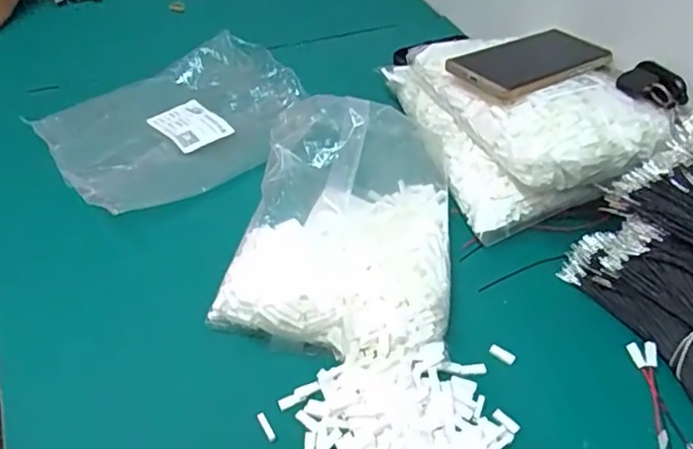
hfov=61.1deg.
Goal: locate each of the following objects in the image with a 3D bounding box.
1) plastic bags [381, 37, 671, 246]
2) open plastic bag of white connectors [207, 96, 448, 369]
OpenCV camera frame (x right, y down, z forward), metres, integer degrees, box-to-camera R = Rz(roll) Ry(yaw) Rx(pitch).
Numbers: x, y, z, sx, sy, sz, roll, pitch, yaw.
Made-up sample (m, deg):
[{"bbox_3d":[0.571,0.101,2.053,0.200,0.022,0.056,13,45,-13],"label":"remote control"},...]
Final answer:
[{"bbox_3d":[0.168,-0.113,0.582,0.177,0.084,0.233,-12,50,-15],"label":"plastic bags"},{"bbox_3d":[0.007,-0.009,0.485,0.164,0.092,0.223,12,48,6],"label":"open plastic bag of white connectors"}]

